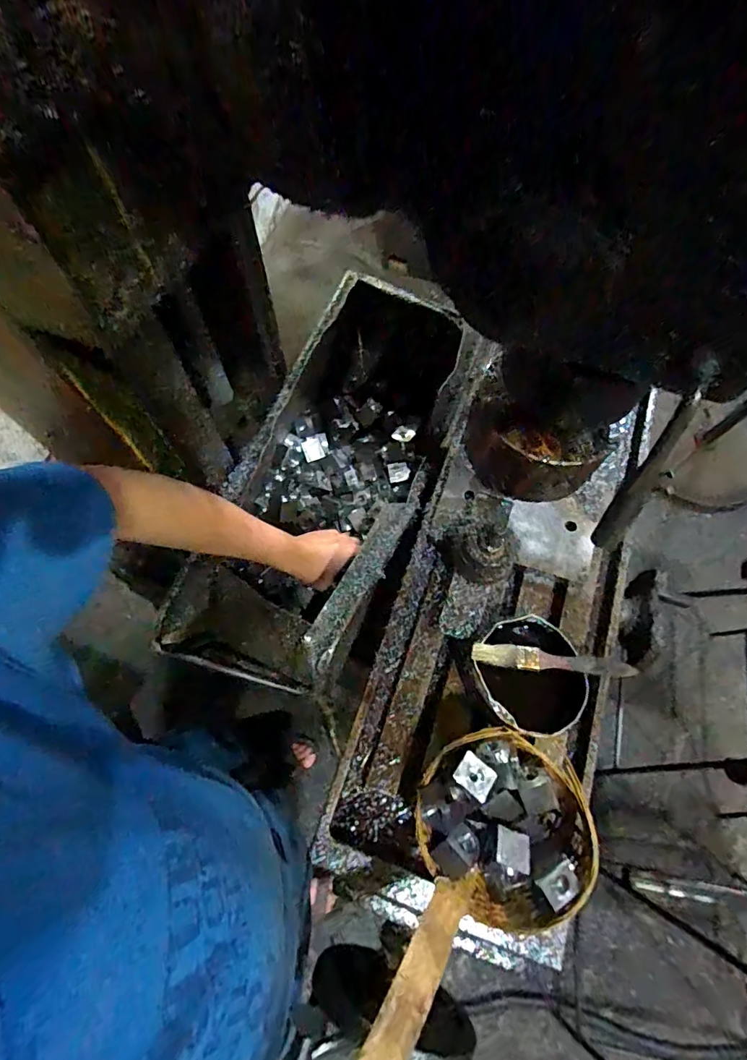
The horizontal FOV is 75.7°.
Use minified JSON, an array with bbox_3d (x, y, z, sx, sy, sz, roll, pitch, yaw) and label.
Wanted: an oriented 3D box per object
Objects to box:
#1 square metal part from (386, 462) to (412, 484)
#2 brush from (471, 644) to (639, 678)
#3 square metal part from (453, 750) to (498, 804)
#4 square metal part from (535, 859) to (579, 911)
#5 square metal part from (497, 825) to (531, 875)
[{"bbox_3d":[0.037,-0.083,0.695,0.032,0.008,0.033,-12,66,12],"label":"square metal part"},{"bbox_3d":[0.165,0.122,0.447,0.143,0.010,0.021,8,67,1],"label":"brush"},{"bbox_3d":[0.080,0.192,0.376,0.028,0.009,0.025,39,71,13],"label":"square metal part"},{"bbox_3d":[0.142,0.271,0.368,0.030,0.010,0.023,-27,71,-13],"label":"square metal part"},{"bbox_3d":[0.109,0.246,0.371,0.027,0.004,0.025,21,55,-1],"label":"square metal part"}]

